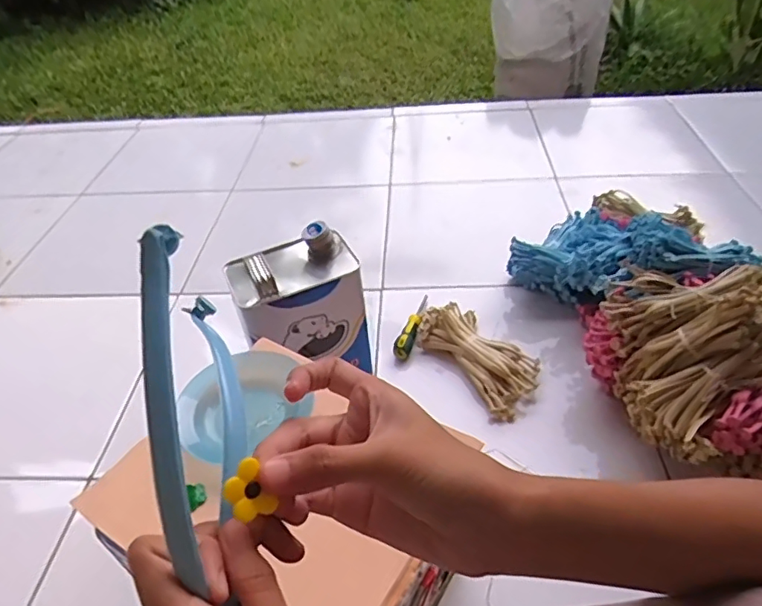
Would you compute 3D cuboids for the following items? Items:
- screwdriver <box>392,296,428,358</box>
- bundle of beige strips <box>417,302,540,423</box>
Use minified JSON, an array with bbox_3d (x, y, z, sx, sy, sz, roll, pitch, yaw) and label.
[{"bbox_3d":[0.053,0.041,0.933,0.026,0.021,0.119,18,67,20],"label":"screwdriver"},{"bbox_3d":[0.156,0.080,0.883,0.113,0.058,0.223,-26,46,-22],"label":"bundle of beige strips"}]

